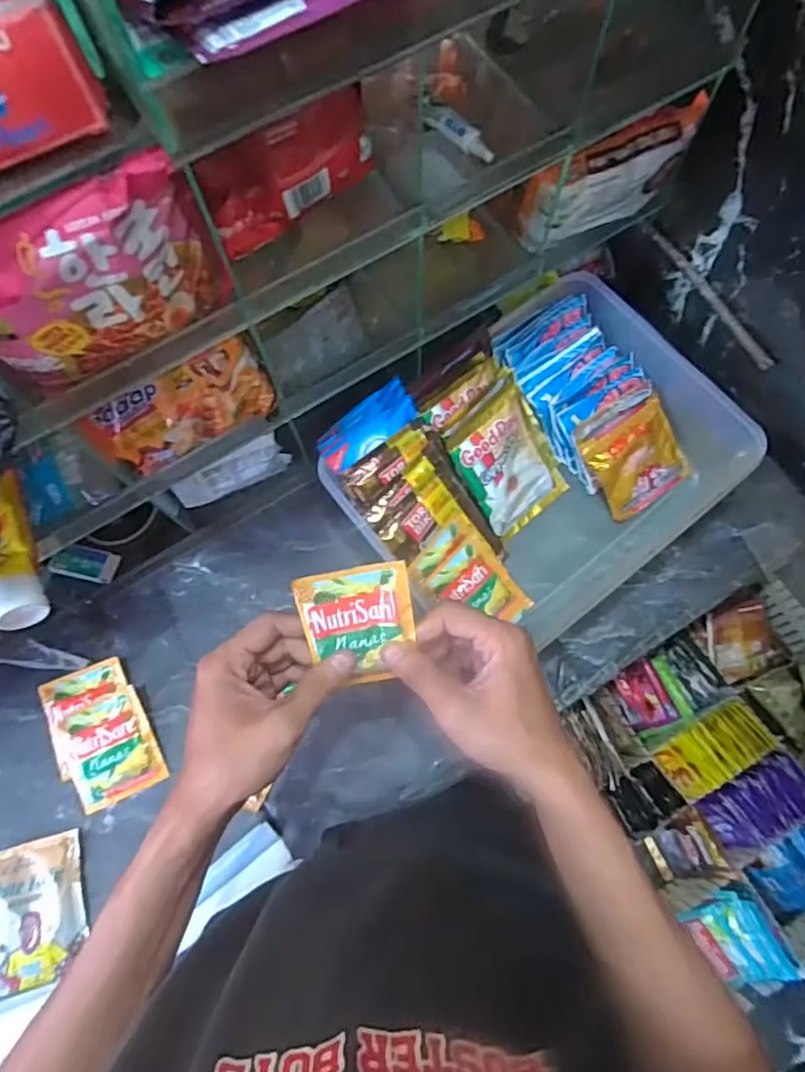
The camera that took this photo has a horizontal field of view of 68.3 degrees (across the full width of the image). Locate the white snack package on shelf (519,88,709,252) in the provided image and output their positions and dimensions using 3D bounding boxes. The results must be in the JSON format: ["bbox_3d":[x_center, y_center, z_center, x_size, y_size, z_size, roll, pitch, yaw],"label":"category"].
[{"bbox_3d":[0.172,-0.293,0.485,0.139,0.085,0.037,-23,75,-6],"label":"white snack package on shelf"}]

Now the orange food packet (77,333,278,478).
[{"bbox_3d":[-0.161,-0.091,0.435,0.130,0.071,0.028,-28,75,-7],"label":"orange food packet"}]

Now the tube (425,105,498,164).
[{"bbox_3d":[0.040,-0.272,0.399,0.059,0.008,0.014,42,78,11],"label":"tube"}]

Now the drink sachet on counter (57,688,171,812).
[{"bbox_3d":[-0.257,0.185,0.522,0.075,0.006,0.091,-25,80,-5],"label":"drink sachet on counter"}]

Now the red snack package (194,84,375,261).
[{"bbox_3d":[-0.065,-0.219,0.356,0.111,0.057,0.021,-34,76,-9],"label":"red snack package"}]

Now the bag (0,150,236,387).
[{"bbox_3d":[-0.154,-0.125,0.300,0.128,0.098,0.026,-31,76,-8],"label":"bag"}]

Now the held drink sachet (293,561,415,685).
[{"bbox_3d":[-0.027,0.060,0.396,0.071,0.006,0.079,-11,105,1],"label":"held drink sachet"}]

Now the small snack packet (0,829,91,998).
[{"bbox_3d":[-0.301,0.307,0.486,0.079,0.022,0.104,-14,74,-4],"label":"small snack packet"}]

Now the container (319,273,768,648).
[{"bbox_3d":[0.129,-0.066,0.545,0.330,0.111,0.247,-38,77,-10],"label":"container"}]

